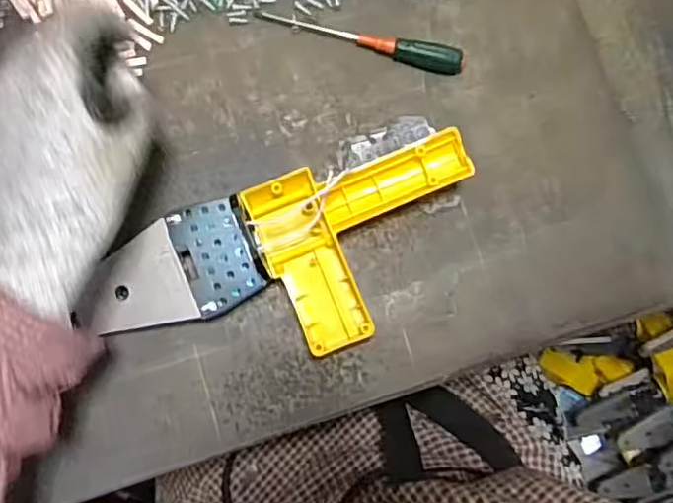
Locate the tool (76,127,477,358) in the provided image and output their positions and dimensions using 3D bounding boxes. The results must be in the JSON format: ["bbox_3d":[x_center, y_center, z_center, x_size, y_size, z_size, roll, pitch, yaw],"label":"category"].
[{"bbox_3d":[-0.030,0.011,0.408,0.254,0.047,0.112,-19,86,-6],"label":"tool"}]

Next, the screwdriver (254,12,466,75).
[{"bbox_3d":[0.018,-0.147,0.443,0.148,0.016,0.018,13,84,-3],"label":"screwdriver"}]

